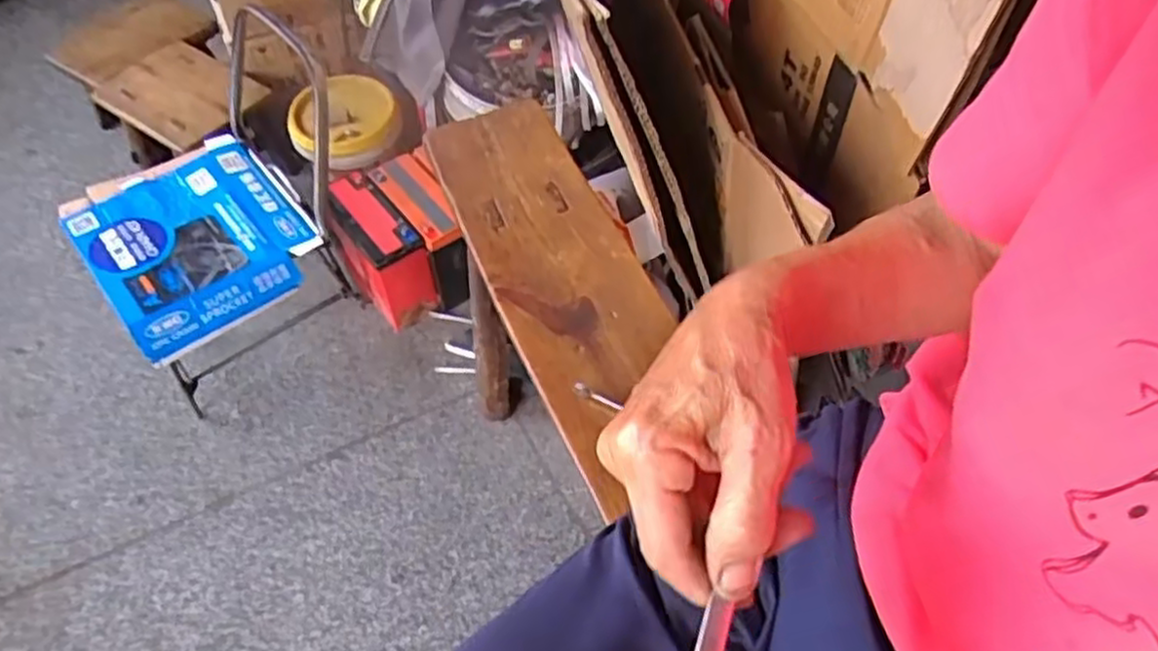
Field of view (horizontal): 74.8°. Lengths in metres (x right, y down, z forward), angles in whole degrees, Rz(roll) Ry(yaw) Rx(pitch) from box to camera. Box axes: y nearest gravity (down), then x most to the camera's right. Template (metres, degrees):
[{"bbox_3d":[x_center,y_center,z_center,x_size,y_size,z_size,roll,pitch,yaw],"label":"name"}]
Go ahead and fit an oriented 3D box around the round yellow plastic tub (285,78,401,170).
[{"bbox_3d":[-0.376,-0.333,1.207,0.170,0.071,0.157,1,55,-1],"label":"round yellow plastic tub"}]

